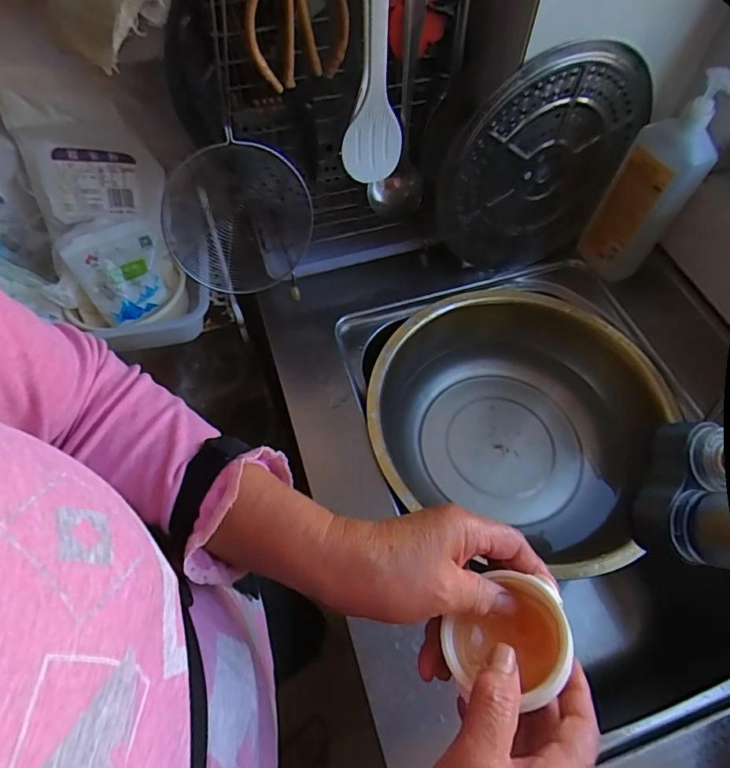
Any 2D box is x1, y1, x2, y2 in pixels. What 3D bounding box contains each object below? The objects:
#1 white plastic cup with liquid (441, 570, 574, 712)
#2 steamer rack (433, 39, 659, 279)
[{"bbox_3d":[0.081,0.144,0.274,0.069,0.028,0.064,0,60,0],"label":"white plastic cup with liquid"},{"bbox_3d":[0.229,-0.281,0.634,0.253,0.285,0.031,-1,47,-28],"label":"steamer rack"}]

